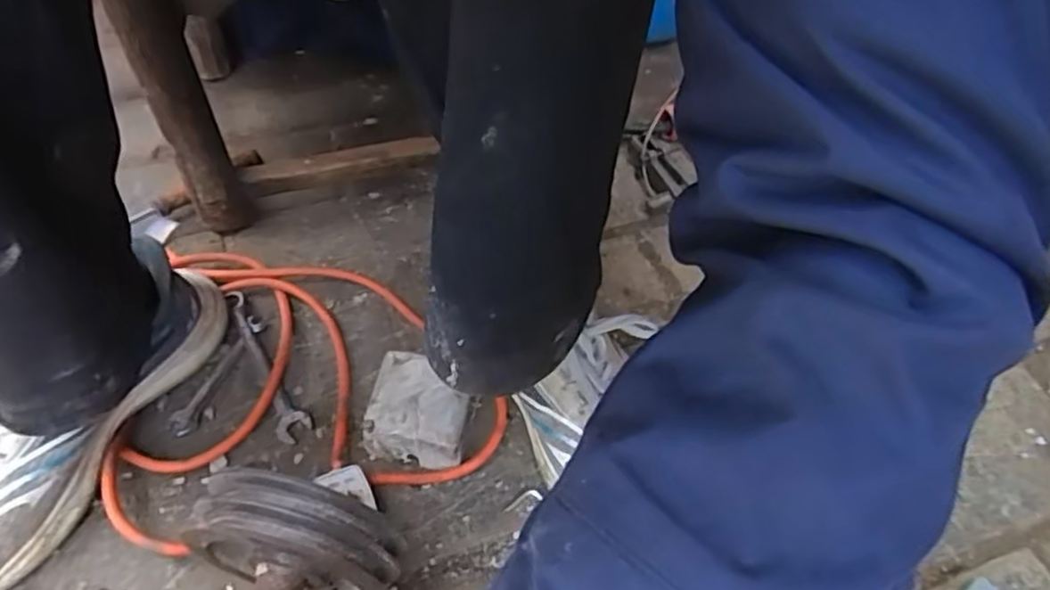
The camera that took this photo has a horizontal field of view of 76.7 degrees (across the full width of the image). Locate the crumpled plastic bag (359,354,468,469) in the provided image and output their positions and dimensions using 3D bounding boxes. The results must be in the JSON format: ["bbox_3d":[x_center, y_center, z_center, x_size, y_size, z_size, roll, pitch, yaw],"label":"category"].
[{"bbox_3d":[-0.078,0.086,0.497,0.070,0.038,0.075,7,52,4],"label":"crumpled plastic bag"}]

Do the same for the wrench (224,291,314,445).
[{"bbox_3d":[-0.209,0.052,0.536,0.024,0.011,0.153,-24,56,-19],"label":"wrench"}]

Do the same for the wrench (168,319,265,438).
[{"bbox_3d":[-0.245,0.062,0.531,0.020,0.005,0.114,13,50,9],"label":"wrench"}]

